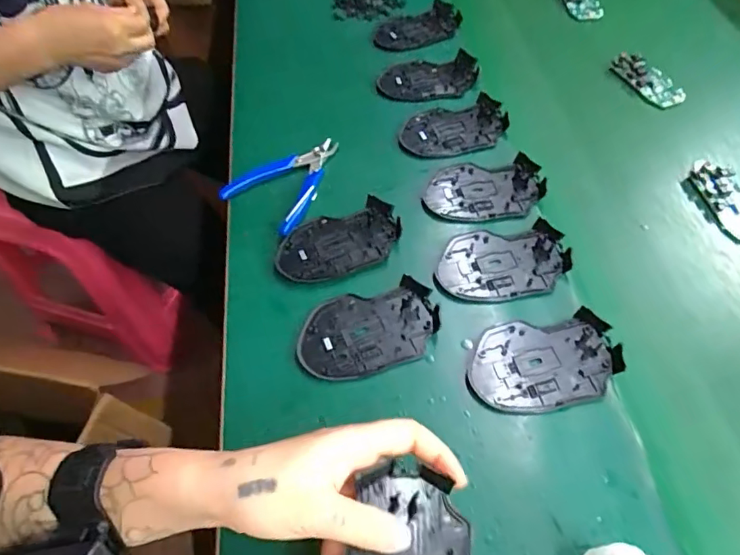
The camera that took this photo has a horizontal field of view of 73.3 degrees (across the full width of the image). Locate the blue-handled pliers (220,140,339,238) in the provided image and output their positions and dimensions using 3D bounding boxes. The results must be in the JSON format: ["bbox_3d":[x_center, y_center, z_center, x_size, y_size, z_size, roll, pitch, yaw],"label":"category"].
[{"bbox_3d":[-0.089,-0.104,0.504,0.090,0.014,0.128,22,59,15],"label":"blue-handled pliers"}]

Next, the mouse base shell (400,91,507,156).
[{"bbox_3d":[0.090,-0.162,0.536,0.110,0.018,0.069,-8,56,-5],"label":"mouse base shell"}]

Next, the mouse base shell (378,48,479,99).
[{"bbox_3d":[0.069,-0.235,0.583,0.112,0.022,0.066,-2,55,-1],"label":"mouse base shell"}]

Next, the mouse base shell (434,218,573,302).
[{"bbox_3d":[0.117,-0.015,0.437,0.113,0.011,0.073,-6,56,-3],"label":"mouse base shell"}]

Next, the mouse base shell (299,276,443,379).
[{"bbox_3d":[-0.001,0.042,0.407,0.114,0.016,0.072,-15,57,-10],"label":"mouse base shell"}]

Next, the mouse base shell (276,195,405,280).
[{"bbox_3d":[-0.029,-0.034,0.456,0.113,0.012,0.068,-17,57,-11],"label":"mouse base shell"}]

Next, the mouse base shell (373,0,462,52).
[{"bbox_3d":[0.059,-0.324,0.646,0.114,0.023,0.068,-21,58,-14],"label":"mouse base shell"}]

